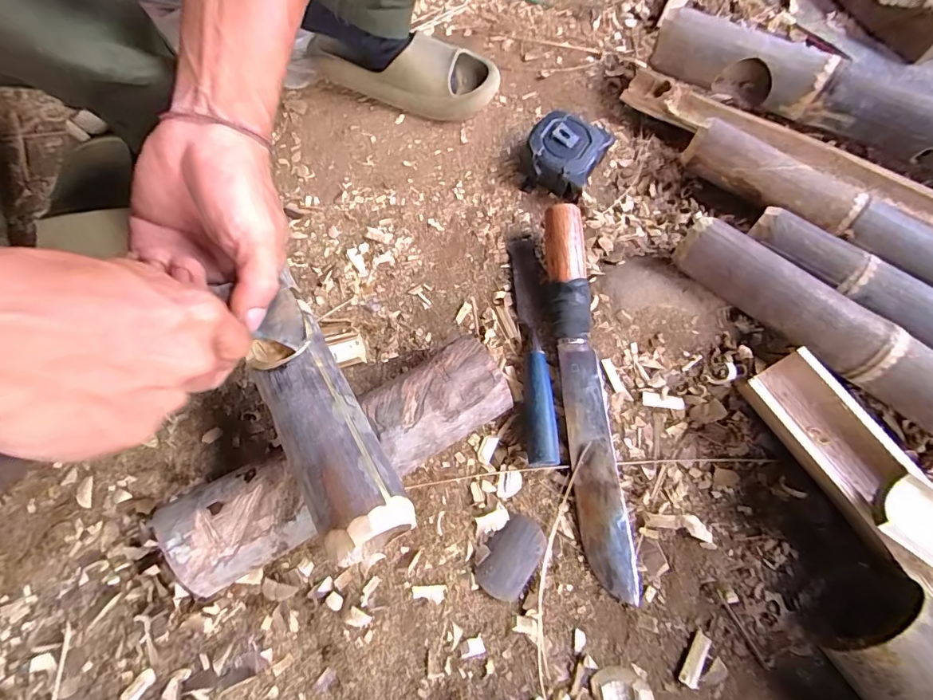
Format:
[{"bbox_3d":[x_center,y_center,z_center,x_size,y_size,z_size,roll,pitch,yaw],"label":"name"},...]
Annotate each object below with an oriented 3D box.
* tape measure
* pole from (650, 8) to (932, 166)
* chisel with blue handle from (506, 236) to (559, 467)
[{"bbox_3d":[0.105,-0.212,0.492,0.079,0.047,0.083,26,70,11],"label":"tape measure"},{"bbox_3d":[0.477,-0.219,0.460,0.589,0.064,0.064,30,72,13],"label":"pole"},{"bbox_3d":[0.060,-0.011,0.422,0.026,0.023,0.233,-2,67,-1],"label":"chisel with blue handle"}]

